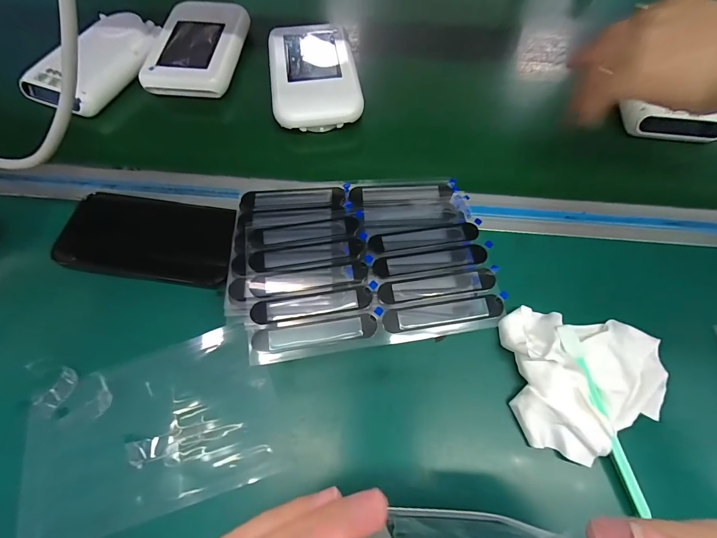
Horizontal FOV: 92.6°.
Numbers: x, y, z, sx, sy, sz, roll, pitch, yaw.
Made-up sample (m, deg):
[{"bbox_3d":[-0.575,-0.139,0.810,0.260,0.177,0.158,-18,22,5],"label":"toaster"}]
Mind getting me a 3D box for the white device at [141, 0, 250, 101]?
[{"bbox_3d":[-0.188,-0.262,0.405,0.090,0.027,0.137,5,65,2],"label":"white device"}]

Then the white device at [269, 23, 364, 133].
[{"bbox_3d":[-0.050,-0.217,0.381,0.092,0.022,0.142,-8,65,-4],"label":"white device"}]

